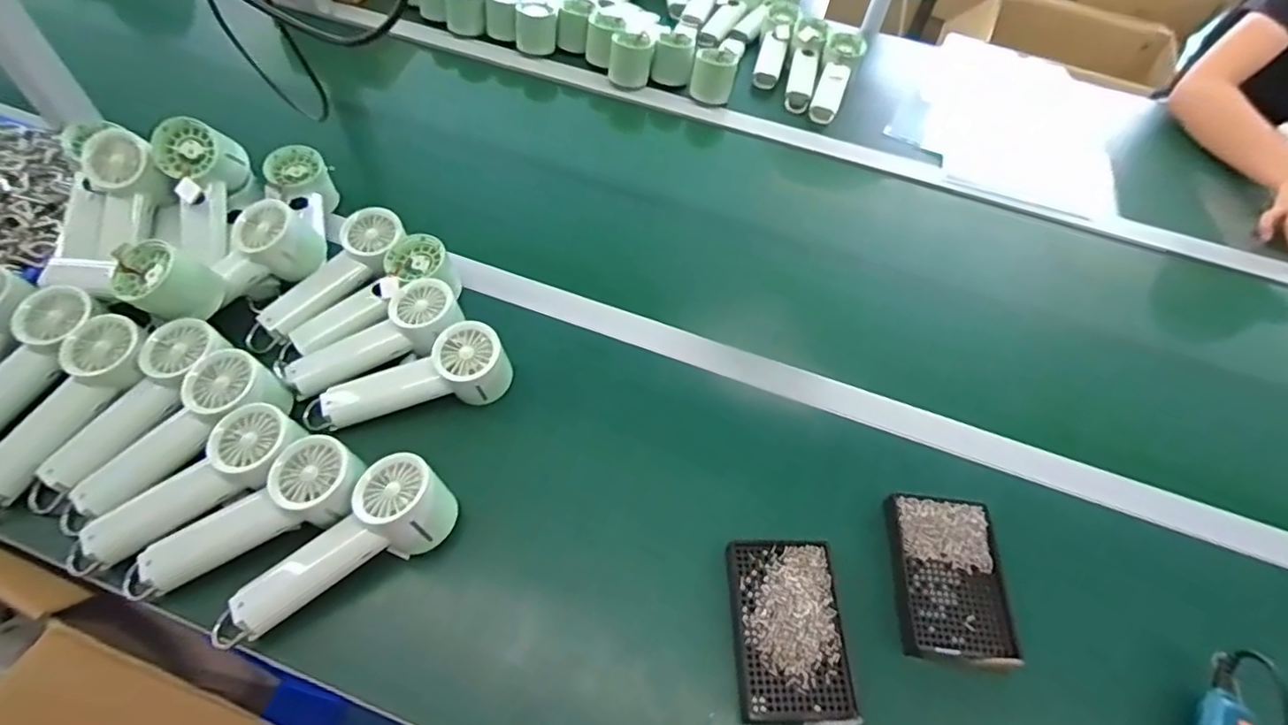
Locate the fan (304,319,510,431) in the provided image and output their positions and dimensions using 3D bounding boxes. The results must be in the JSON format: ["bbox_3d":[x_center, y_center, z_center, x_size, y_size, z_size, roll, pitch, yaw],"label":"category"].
[{"bbox_3d":[-0.225,0.018,0.573,0.194,0.059,0.062,-14,58,-13],"label":"fan"}]

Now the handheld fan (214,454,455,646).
[{"bbox_3d":[-0.249,0.145,0.476,0.194,0.057,0.073,-27,62,-21],"label":"handheld fan"}]

